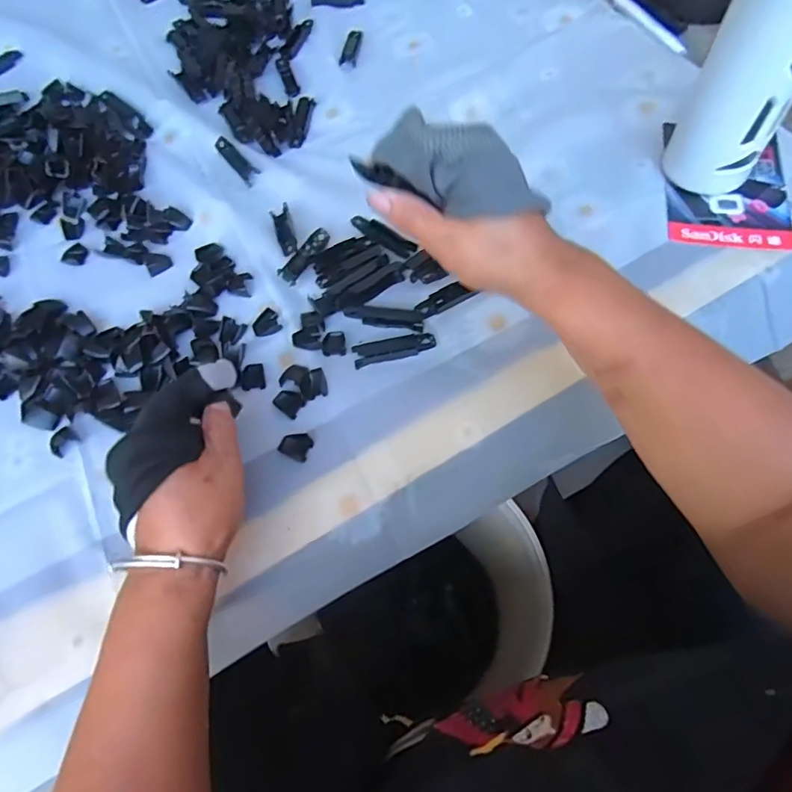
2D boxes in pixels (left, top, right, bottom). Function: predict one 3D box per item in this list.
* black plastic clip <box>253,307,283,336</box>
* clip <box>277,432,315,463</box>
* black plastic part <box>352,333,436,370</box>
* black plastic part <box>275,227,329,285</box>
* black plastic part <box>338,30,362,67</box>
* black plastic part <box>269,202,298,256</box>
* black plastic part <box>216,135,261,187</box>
[{"bbox_3d":[-0.107,-0.061,0.443,0.022,0.006,0.023,-1,65,3],"label":"black plastic clip"},{"bbox_3d":[-0.074,0.036,0.394,0.022,0.004,0.020,20,68,12],"label":"clip"},{"bbox_3d":[-0.001,-0.038,0.424,0.064,0.005,0.020,-14,65,-3],"label":"black plastic part"},{"bbox_3d":[-0.077,-0.123,0.463,0.016,0.011,0.062,27,69,15],"label":"black plastic part"},{"bbox_3d":[-0.049,-0.385,0.592,0.019,0.004,0.059,6,65,6],"label":"black plastic part"},{"bbox_3d":[-0.099,-0.148,0.474,0.017,0.013,0.064,-15,52,-4],"label":"black plastic part"},{"bbox_3d":[-0.154,-0.230,0.522,0.018,0.005,0.072,-34,68,-12],"label":"black plastic part"}]

